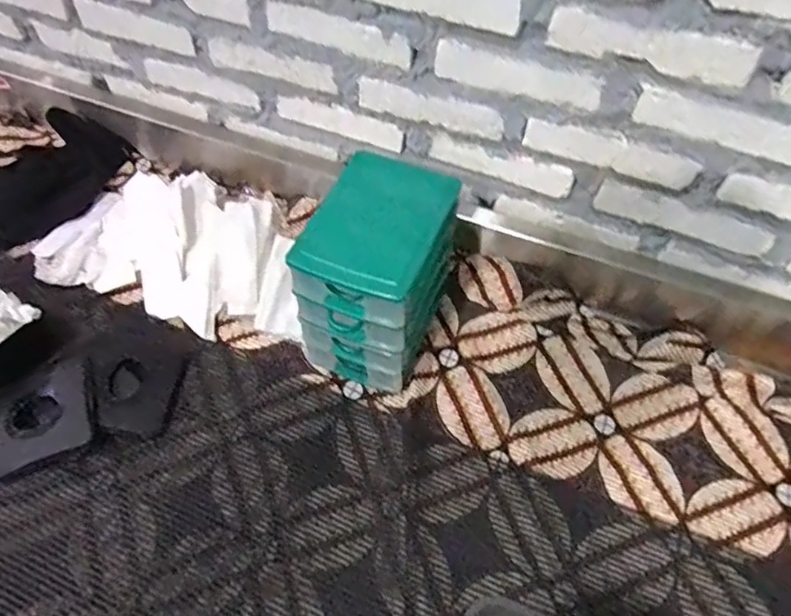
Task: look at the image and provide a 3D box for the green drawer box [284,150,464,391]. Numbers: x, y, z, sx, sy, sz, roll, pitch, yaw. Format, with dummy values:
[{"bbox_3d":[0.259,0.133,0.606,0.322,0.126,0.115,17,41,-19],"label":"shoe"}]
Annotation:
[{"bbox_3d":[-0.020,-0.038,0.703,0.127,0.222,0.180,20,55,12],"label":"green drawer box"}]

